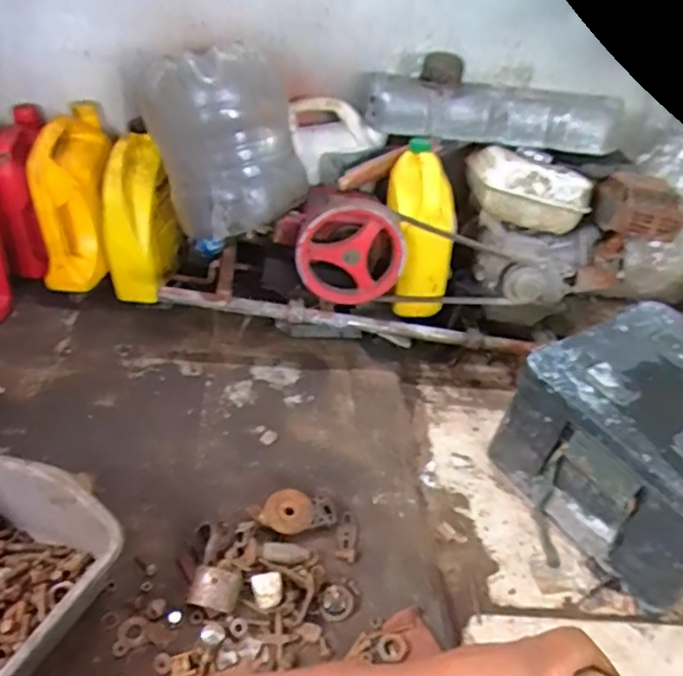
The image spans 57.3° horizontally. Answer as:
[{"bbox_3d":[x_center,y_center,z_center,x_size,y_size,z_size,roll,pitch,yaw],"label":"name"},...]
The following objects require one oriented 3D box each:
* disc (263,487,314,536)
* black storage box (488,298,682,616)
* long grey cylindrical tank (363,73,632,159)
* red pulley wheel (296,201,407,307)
[{"bbox_3d":[-0.074,0.254,0.922,0.070,0.008,0.081,36,44,19],"label":"disc"},{"bbox_3d":[0.507,0.176,1.023,0.346,0.243,0.361,-19,47,-31],"label":"black storage box"},{"bbox_3d":[0.271,-0.391,1.106,0.452,0.102,0.074,10,39,1],"label":"long grey cylindrical tank"},{"bbox_3d":[0.018,-0.136,1.082,0.187,0.203,0.033,2,40,-10],"label":"red pulley wheel"}]

